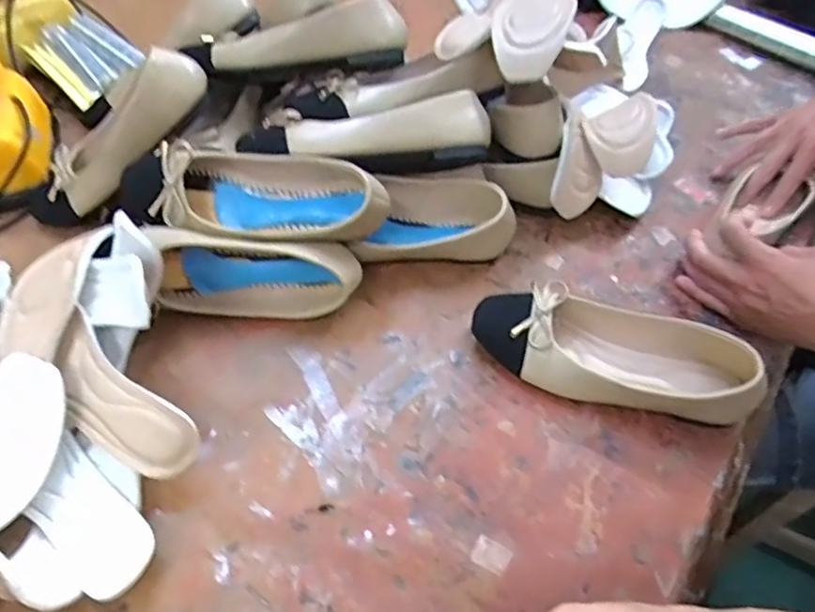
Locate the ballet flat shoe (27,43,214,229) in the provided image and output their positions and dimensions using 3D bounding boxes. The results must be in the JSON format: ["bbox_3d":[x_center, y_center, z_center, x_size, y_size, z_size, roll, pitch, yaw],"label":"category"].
[{"bbox_3d":[-0.308,-0.169,0.619,0.242,0.056,0.079,-38,55,14],"label":"ballet flat shoe"}]

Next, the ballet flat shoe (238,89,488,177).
[{"bbox_3d":[-0.038,-0.154,0.576,0.237,0.077,0.056,-3,51,-5],"label":"ballet flat shoe"}]

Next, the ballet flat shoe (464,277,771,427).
[{"bbox_3d":[0.175,0.041,0.522,0.236,0.065,0.084,18,52,12],"label":"ballet flat shoe"}]

